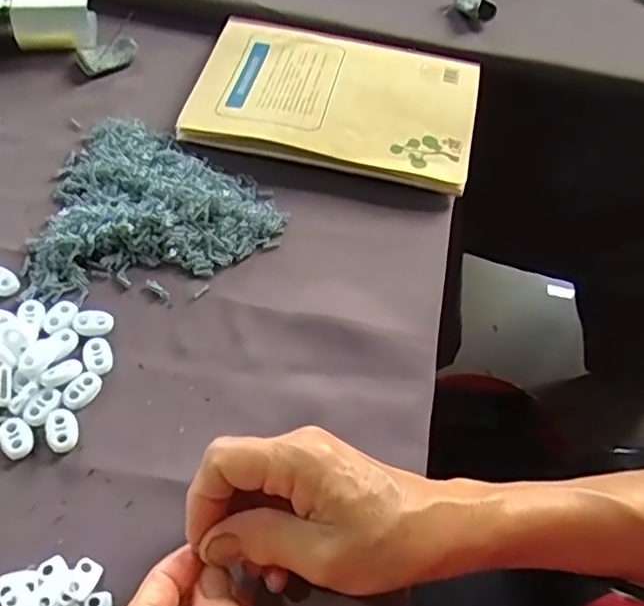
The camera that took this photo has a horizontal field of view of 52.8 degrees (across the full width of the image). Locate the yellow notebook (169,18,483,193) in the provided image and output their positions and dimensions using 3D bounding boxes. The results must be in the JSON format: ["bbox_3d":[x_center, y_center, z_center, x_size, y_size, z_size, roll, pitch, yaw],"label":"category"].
[{"bbox_3d":[0.010,-0.156,0.480,0.202,0.017,0.138,12,57,4],"label":"yellow notebook"}]

